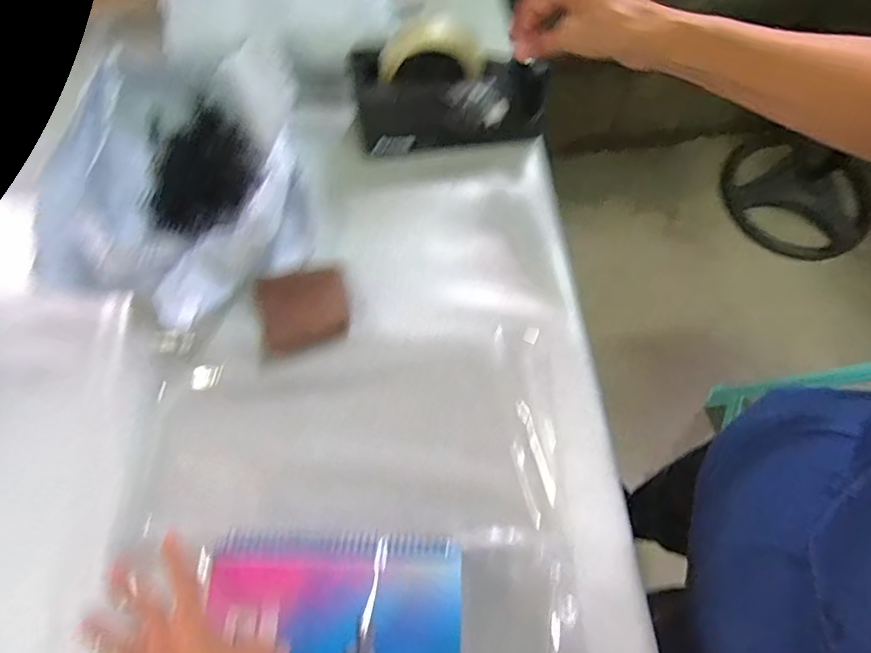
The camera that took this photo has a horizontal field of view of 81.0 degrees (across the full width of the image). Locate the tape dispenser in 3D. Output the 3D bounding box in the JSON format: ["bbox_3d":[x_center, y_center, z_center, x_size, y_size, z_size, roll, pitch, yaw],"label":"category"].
[{"bbox_3d":[0.010,-0.250,0.538,0.190,0.123,0.075,-4,72,1],"label":"tape dispenser"}]

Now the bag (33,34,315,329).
[{"bbox_3d":[-0.245,-0.152,0.528,0.220,0.096,0.290,-12,70,-3],"label":"bag"}]

